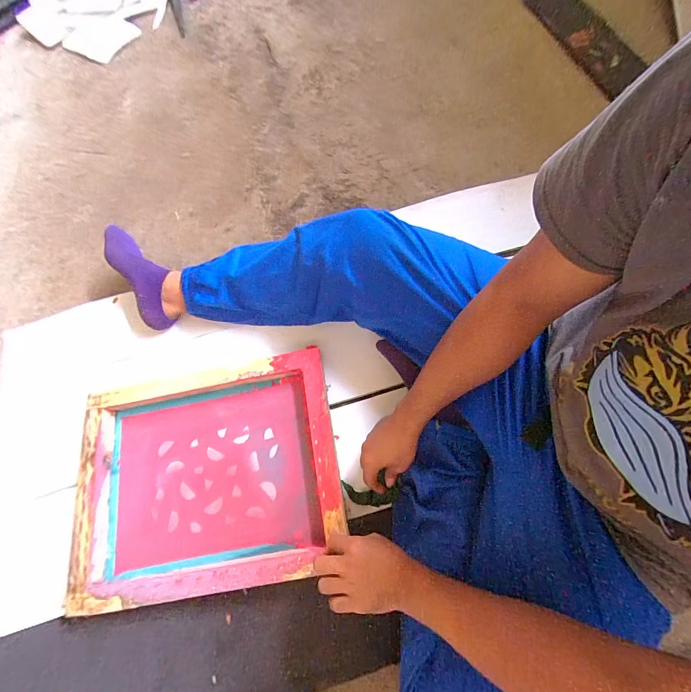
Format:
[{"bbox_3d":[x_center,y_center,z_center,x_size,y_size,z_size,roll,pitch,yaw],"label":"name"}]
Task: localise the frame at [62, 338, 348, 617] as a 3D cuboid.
[{"bbox_3d":[-0.246,0.225,0.609,0.460,0.059,0.365,-11,72,-2],"label":"frame"}]

